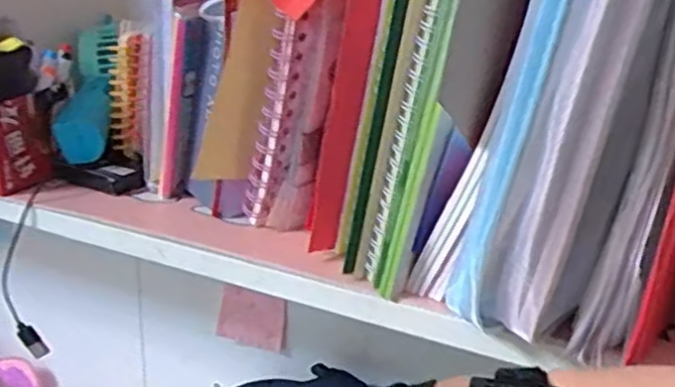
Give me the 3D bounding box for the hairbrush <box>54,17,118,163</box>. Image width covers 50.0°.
[{"bbox_3d":[-0.198,-0.086,0.594,0.040,0.128,0.035,7,-7,15],"label":"hairbrush"}]

